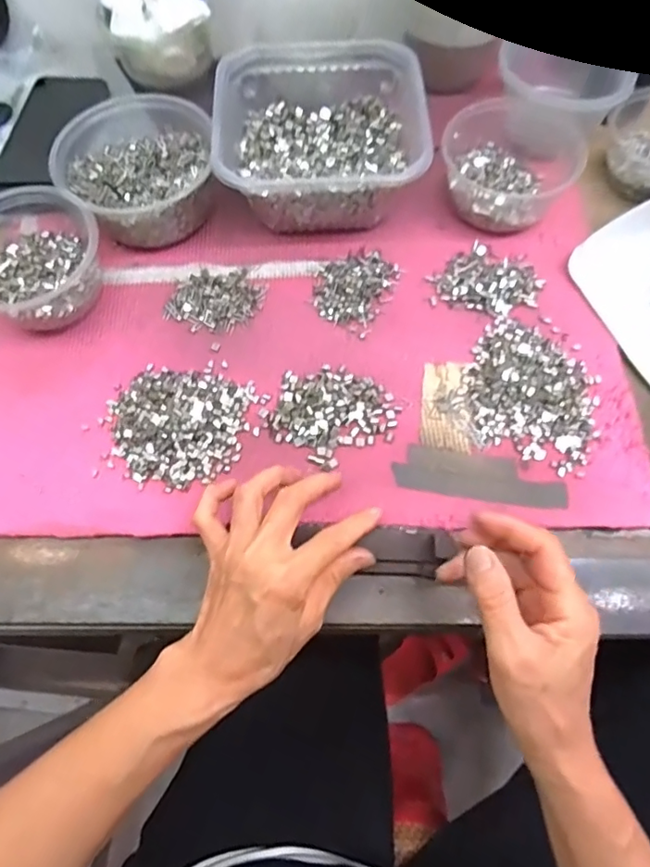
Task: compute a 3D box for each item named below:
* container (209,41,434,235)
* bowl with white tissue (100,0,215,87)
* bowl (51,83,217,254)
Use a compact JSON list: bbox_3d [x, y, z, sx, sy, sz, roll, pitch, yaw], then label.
[{"bbox_3d":[-0.004,-0.263,0.484,0.172,0.074,0.165,-1,67,0],"label":"container"},{"bbox_3d":[-0.163,-0.421,0.536,0.104,0.084,0.114,-2,67,0],"label":"bowl with white tissue"},{"bbox_3d":[-0.163,-0.239,0.482,0.130,0.062,0.153,-8,67,-3],"label":"bowl"}]

